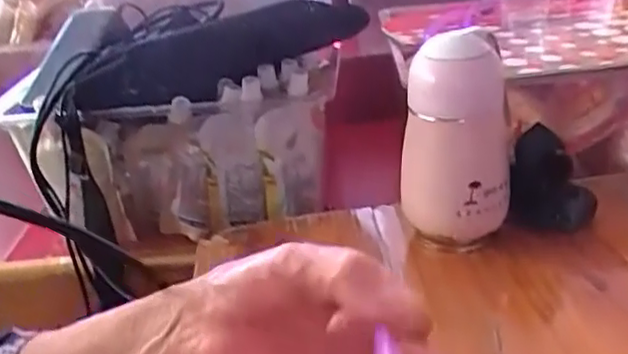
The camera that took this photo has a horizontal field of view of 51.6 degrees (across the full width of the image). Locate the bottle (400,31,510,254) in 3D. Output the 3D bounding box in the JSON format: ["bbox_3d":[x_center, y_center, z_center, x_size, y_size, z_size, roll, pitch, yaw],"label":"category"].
[{"bbox_3d":[0.097,-0.021,0.456,0.075,0.149,0.062,0,27,14],"label":"bottle"}]

